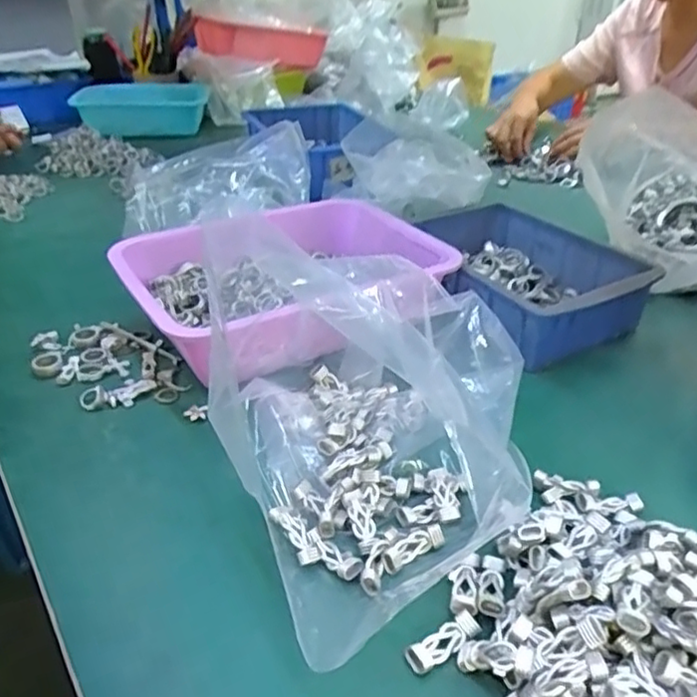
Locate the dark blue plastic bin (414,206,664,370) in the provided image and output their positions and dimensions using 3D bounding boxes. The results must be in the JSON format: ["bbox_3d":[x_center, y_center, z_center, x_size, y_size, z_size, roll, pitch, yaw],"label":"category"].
[{"bbox_3d":[0.172,-0.080,0.678,0.178,0.072,0.258,-20,38,-30],"label":"dark blue plastic bin"}]

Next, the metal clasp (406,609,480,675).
[{"bbox_3d":[0.053,0.164,0.347,0.045,0.010,0.015,-16,36,-25],"label":"metal clasp"}]

